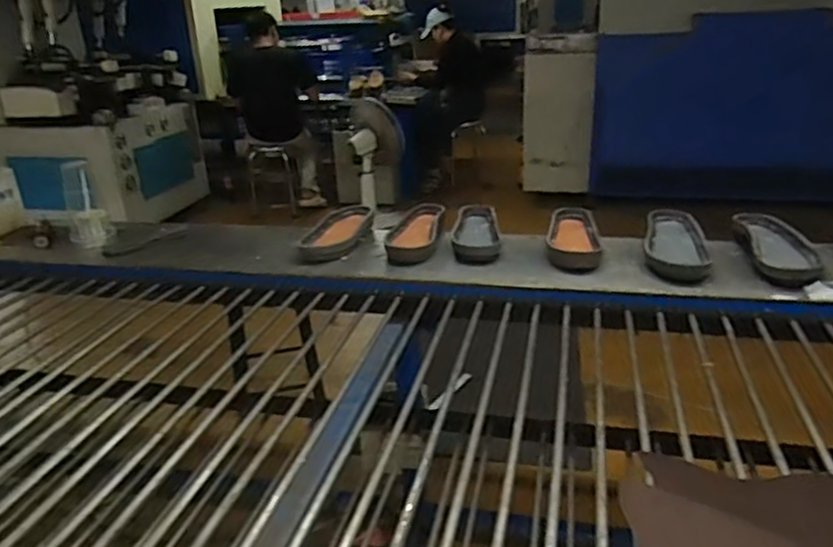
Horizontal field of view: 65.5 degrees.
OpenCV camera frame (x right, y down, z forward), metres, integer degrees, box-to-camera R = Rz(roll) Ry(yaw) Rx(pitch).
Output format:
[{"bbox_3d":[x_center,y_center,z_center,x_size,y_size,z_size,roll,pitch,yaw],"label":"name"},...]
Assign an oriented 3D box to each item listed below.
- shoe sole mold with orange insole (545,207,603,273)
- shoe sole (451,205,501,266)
[{"bbox_3d":[0.357,-0.087,1.477,0.119,0.060,0.245,2,23,11],"label":"shoe sole mold with orange insole"},{"bbox_3d":[0.140,-0.102,1.525,0.108,0.034,0.225,0,41,1],"label":"shoe sole"}]

